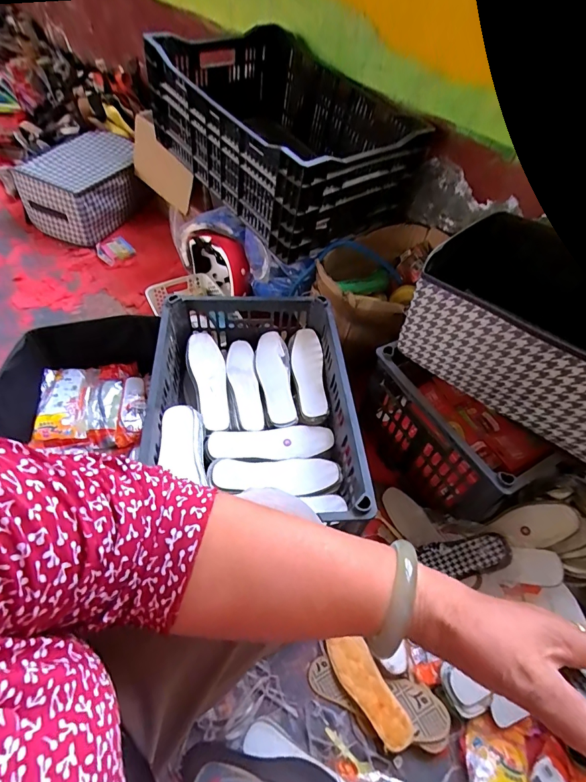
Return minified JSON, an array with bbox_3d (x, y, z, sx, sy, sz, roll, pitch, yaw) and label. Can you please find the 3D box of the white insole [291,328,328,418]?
[{"bbox_3d":[0.032,-0.039,0.836,0.062,0.035,0.219,-1,54,-3],"label":"white insole"}]

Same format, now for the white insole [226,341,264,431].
[{"bbox_3d":[-0.103,-0.013,0.836,0.060,0.023,0.222,-8,54,-8],"label":"white insole"}]

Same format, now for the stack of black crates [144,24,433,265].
[{"bbox_3d":[-0.020,-0.626,0.971,0.448,0.277,0.559,-33,61,-23],"label":"stack of black crates"}]

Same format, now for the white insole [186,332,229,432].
[{"bbox_3d":[-0.170,-0.024,0.816,0.071,0.025,0.232,-13,55,-12],"label":"white insole"}]

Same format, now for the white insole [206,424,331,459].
[{"bbox_3d":[-0.041,0.098,0.747,0.228,0.008,0.066,-4,54,-5],"label":"white insole"}]

